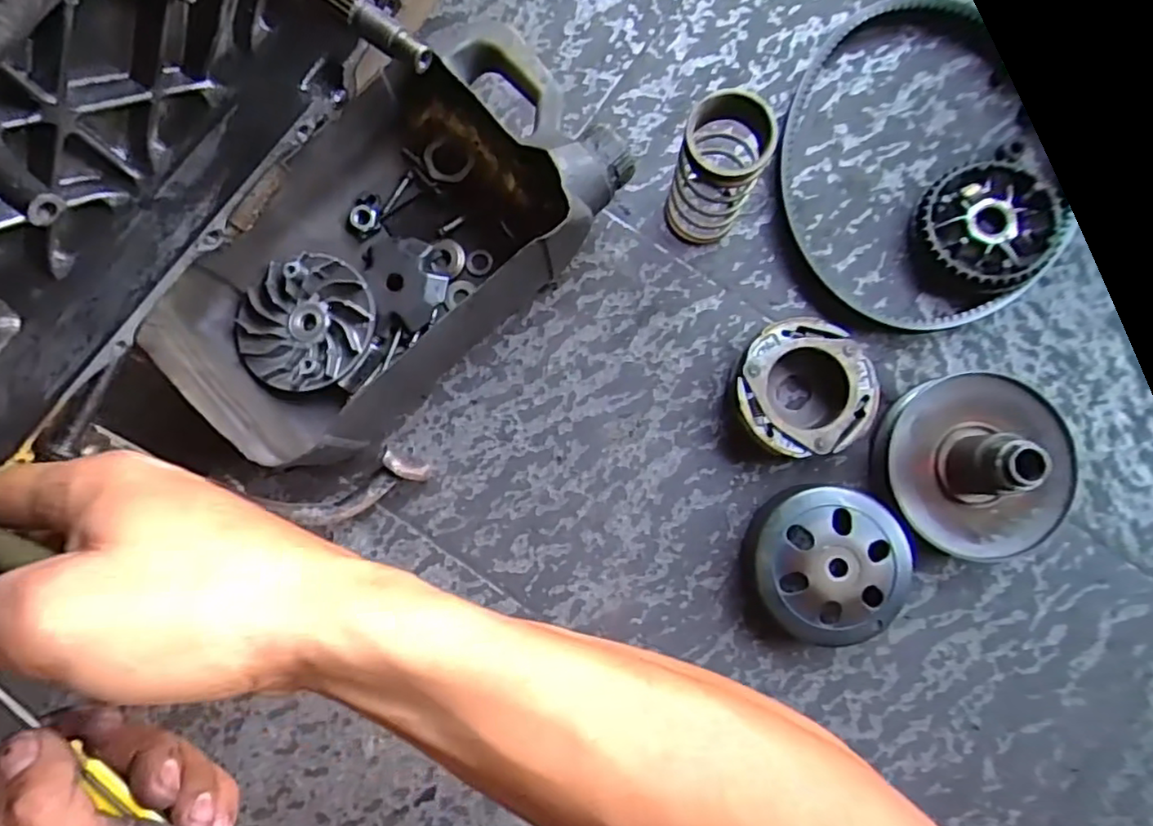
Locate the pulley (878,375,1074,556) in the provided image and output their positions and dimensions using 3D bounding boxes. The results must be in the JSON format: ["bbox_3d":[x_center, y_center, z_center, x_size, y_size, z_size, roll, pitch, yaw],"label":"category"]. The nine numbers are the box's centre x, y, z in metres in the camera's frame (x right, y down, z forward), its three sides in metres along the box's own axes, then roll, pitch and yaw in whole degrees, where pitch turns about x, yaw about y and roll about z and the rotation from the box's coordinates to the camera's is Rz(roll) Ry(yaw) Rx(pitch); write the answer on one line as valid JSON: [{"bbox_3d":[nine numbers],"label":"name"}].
[{"bbox_3d":[0.310,0.038,0.473,0.146,0.077,0.138,-4,86,0],"label":"pulley"}]

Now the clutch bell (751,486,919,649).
[{"bbox_3d":[0.191,0.114,0.486,0.111,0.045,0.111,0,86,1],"label":"clutch bell"}]

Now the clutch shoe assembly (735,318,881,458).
[{"bbox_3d":[0.174,-0.018,0.498,0.099,0.040,0.100,-9,86,0],"label":"clutch shoe assembly"}]

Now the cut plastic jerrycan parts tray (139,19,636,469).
[{"bbox_3d":[-0.136,-0.124,0.478,0.329,0.100,0.186,-43,86,-3],"label":"cut plastic jerrycan parts tray"}]

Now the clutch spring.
[{"bbox_3d":[0.102,-0.172,0.466,0.058,0.126,0.057,0,86,1],"label":"clutch spring"}]

